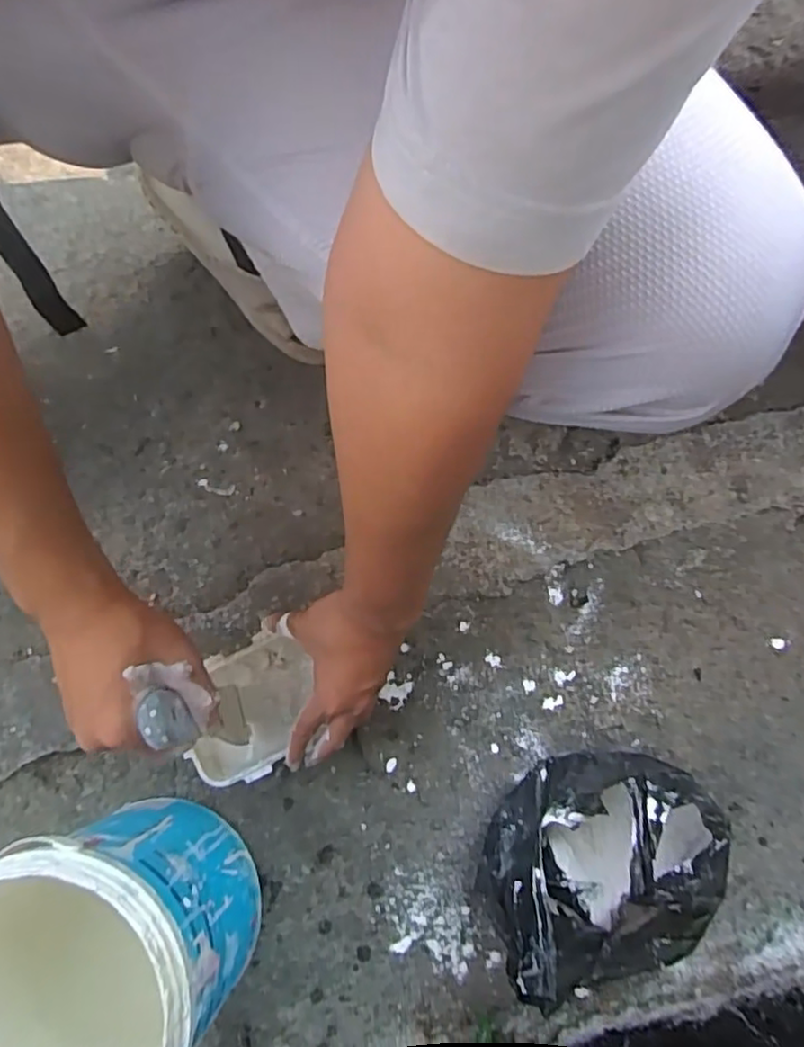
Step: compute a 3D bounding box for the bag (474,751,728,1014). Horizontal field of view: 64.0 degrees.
[{"bbox_3d":[0.155,0.262,0.487,0.182,0.160,0.158,1,76,-4],"label":"bag"}]

